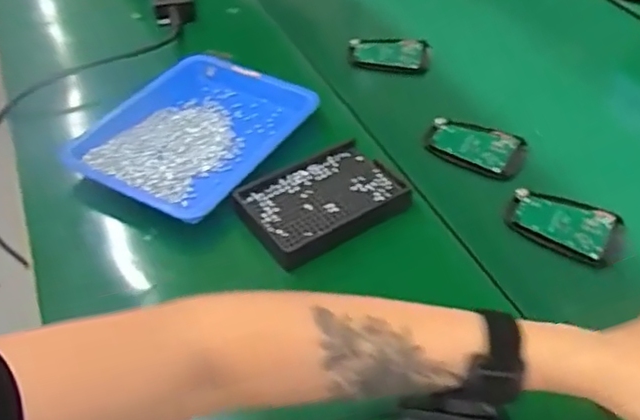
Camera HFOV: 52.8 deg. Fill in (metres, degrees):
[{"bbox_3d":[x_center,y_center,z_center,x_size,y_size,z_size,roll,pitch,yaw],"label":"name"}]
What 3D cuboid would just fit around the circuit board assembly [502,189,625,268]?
[{"bbox_3d":[0.215,0.013,0.568,0.098,0.015,0.061,21,51,23],"label":"circuit board assembly"}]

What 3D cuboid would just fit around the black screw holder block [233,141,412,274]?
[{"bbox_3d":[0.005,-0.009,0.577,0.139,0.018,0.103,-26,49,-20],"label":"black screw holder block"}]

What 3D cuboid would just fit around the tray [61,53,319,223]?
[{"bbox_3d":[-0.127,-0.083,0.653,0.171,0.027,0.220,21,51,23],"label":"tray"}]

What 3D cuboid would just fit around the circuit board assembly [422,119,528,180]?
[{"bbox_3d":[0.153,-0.061,0.645,0.098,0.014,0.060,16,49,20],"label":"circuit board assembly"}]

